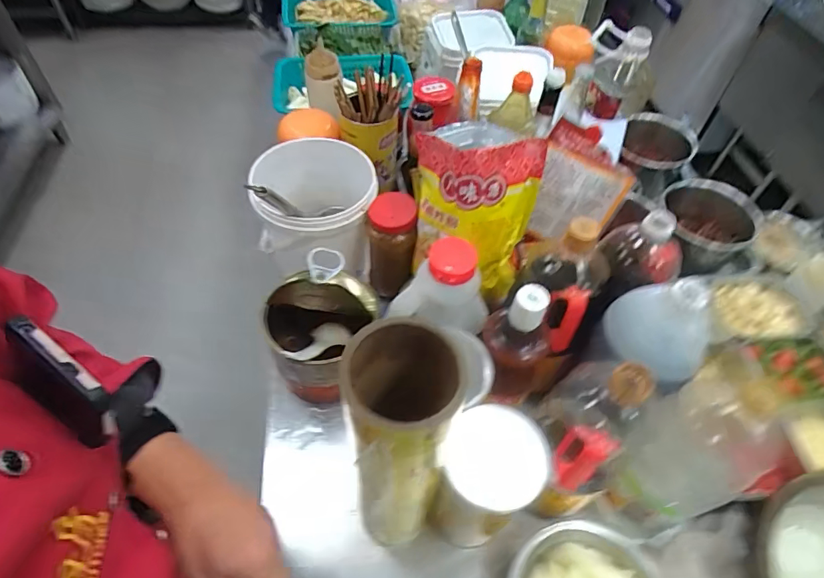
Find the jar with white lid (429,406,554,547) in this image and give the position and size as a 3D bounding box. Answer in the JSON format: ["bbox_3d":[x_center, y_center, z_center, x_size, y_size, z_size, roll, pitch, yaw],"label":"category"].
[{"bbox_3d":[0.074,0.219,0.545,0.094,0.204,0.099,2,52,-2],"label":"jar with white lid"}]

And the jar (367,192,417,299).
[{"bbox_3d":[-0.032,-0.062,0.743,0.069,0.152,0.082,-5,53,-7],"label":"jar"}]

